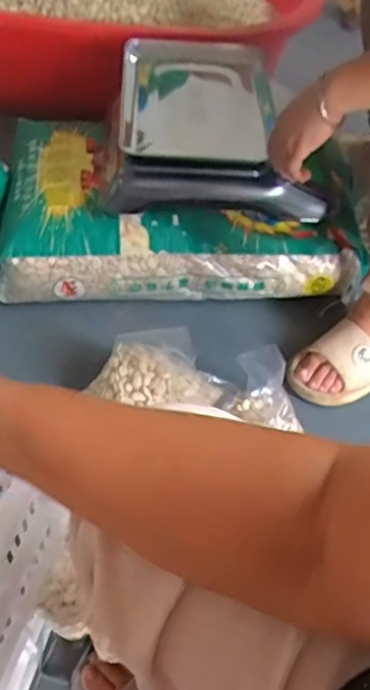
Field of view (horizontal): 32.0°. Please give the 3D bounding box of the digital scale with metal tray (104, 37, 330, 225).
[{"bbox_3d":[0.047,-0.353,1.031,0.320,0.125,0.314,2,52,-4],"label":"digital scale with metal tray"}]

